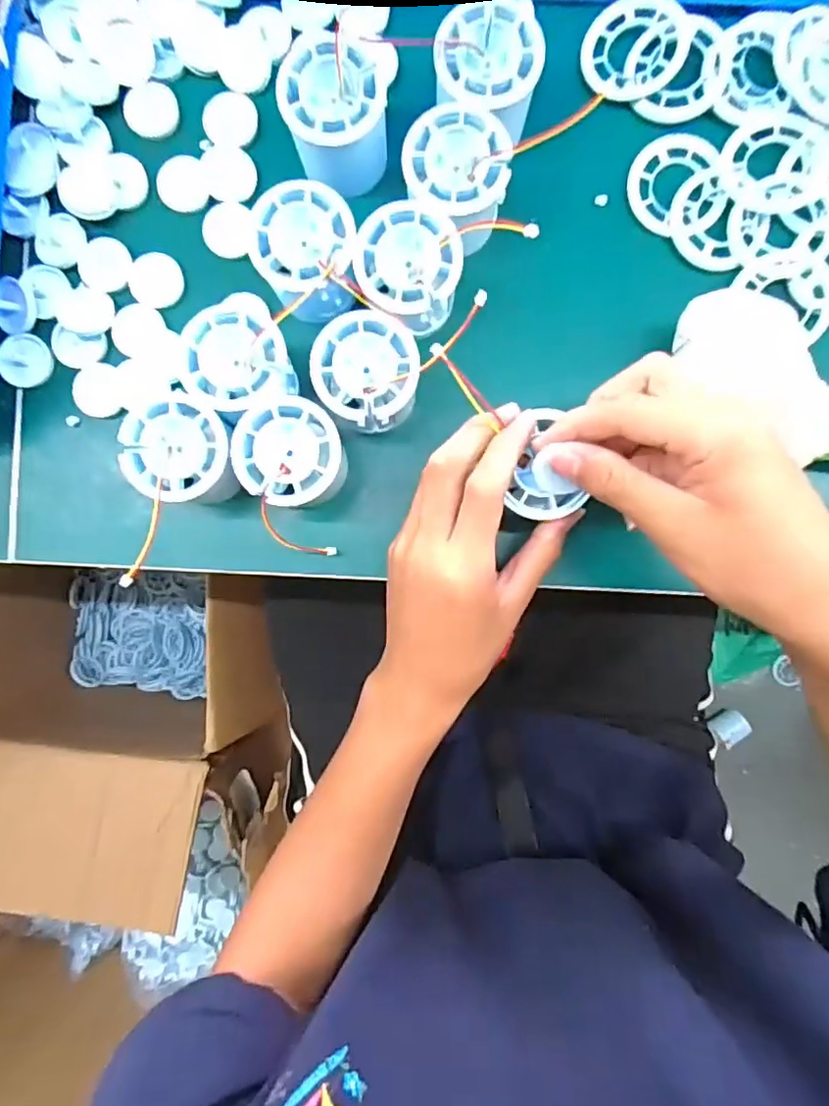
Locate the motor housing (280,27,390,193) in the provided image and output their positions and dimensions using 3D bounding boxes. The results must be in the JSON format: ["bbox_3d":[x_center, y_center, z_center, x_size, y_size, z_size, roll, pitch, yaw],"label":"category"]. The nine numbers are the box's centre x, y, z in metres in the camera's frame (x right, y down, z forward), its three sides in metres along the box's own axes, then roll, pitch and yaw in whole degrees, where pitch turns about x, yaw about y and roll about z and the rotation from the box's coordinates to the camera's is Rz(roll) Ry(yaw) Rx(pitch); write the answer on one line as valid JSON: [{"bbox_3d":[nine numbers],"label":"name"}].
[{"bbox_3d":[-0.041,-0.231,0.318,0.054,0.047,0.062,-23,90,1],"label":"motor housing"}]

